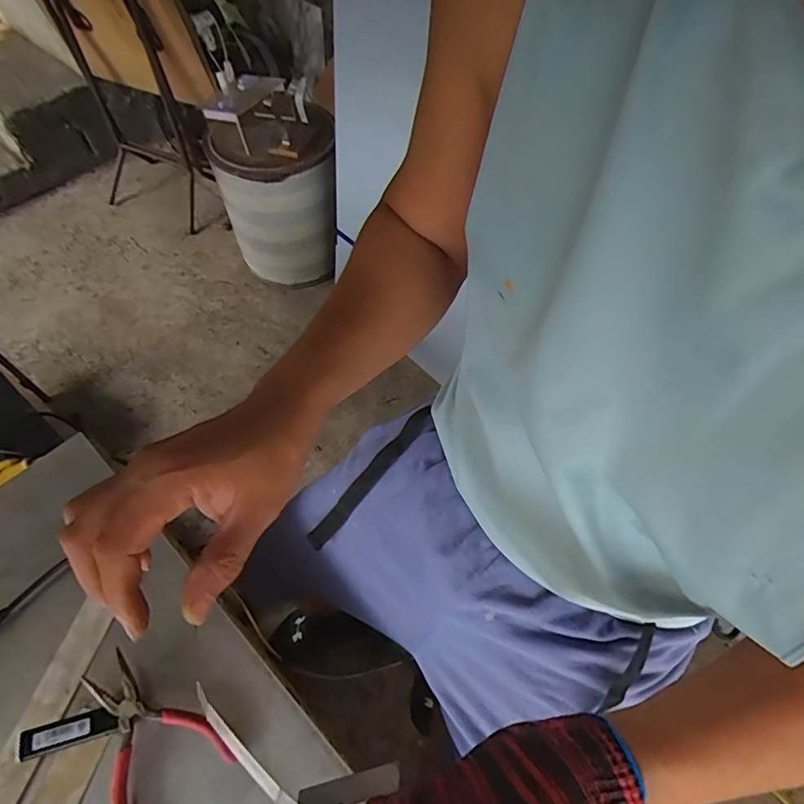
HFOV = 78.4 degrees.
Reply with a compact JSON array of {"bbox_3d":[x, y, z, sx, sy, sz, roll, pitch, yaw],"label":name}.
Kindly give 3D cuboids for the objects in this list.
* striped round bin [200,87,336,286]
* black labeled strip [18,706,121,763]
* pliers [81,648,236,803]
[{"bbox_3d":[-0.416,-0.723,1.723,0.378,0.519,0.414,1,57,-2],"label":"striped round bin"},{"bbox_3d":[-0.296,0.293,0.440,0.077,0.017,0.025,-7,57,-19],"label":"black labeled strip"},{"bbox_3d":[-0.229,0.296,0.443,0.089,0.023,0.139,-35,64,-20],"label":"pliers"}]

